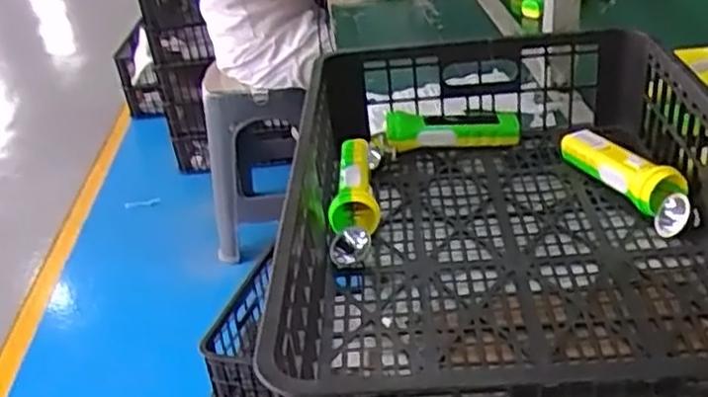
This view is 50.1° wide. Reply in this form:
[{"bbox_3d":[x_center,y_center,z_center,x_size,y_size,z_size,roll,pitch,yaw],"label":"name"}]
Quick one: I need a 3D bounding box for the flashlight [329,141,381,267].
[{"bbox_3d":[0.001,-0.001,0.745,0.044,0.051,0.161,-2,47,6],"label":"flashlight"}]

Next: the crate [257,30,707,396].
[{"bbox_3d":[0.146,0.006,0.673,0.378,0.167,0.527,-4,30,3],"label":"crate"}]

